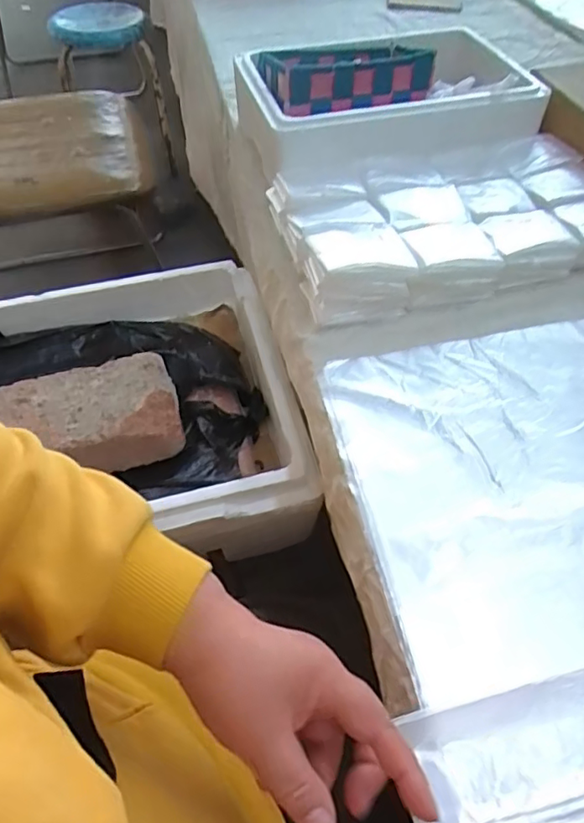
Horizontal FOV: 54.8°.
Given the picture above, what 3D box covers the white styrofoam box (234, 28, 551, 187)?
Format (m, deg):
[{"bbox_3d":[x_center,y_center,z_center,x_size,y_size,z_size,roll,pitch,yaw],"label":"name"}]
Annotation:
[{"bbox_3d":[0.108,-0.370,0.657,0.305,0.069,0.202,-12,54,-9],"label":"white styrofoam box"}]

